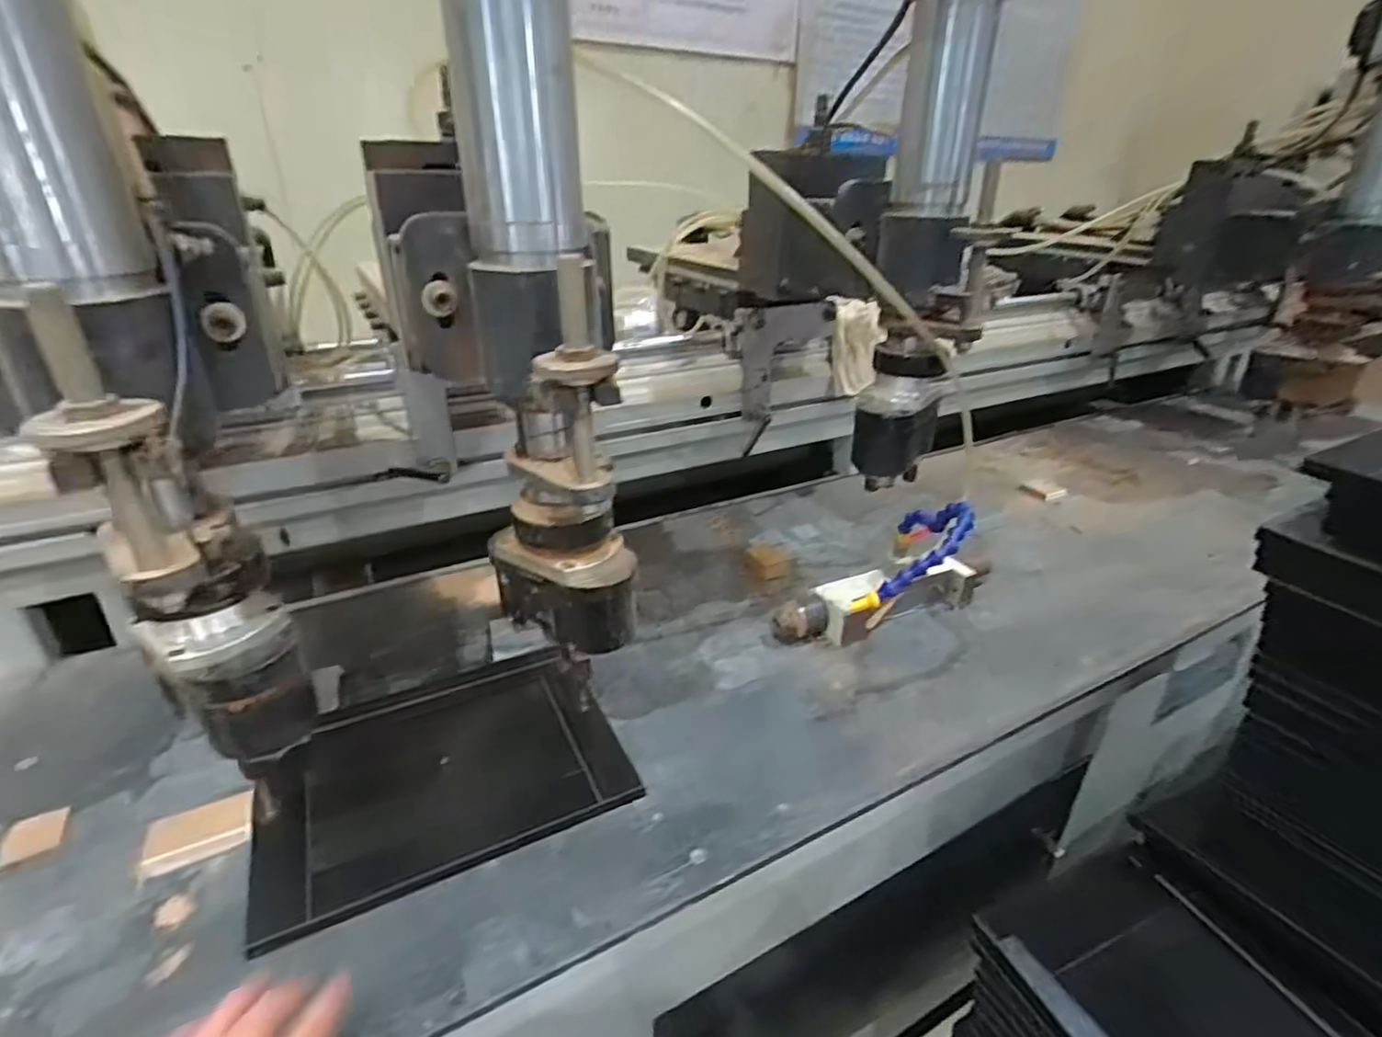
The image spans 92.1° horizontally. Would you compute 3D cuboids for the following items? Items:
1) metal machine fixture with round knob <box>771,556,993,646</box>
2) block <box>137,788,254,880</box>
[{"bbox_3d":[0.222,0.092,0.781,0.268,0.055,0.064,-12,30,-23],"label":"metal machine fixture with round knob"},{"bbox_3d":[-0.381,0.244,0.517,0.073,0.016,0.048,-17,32,-30],"label":"block"}]

